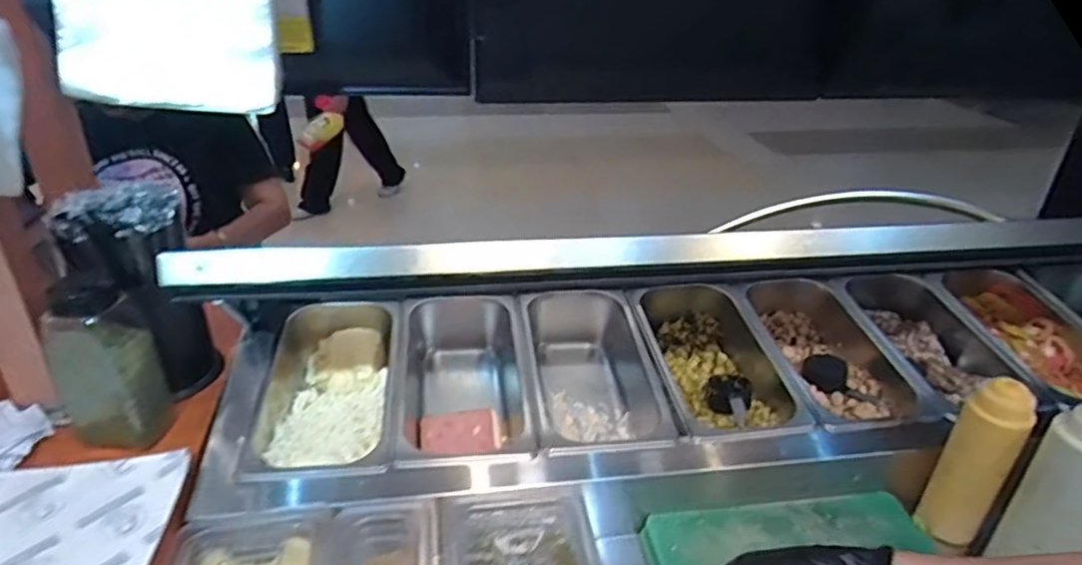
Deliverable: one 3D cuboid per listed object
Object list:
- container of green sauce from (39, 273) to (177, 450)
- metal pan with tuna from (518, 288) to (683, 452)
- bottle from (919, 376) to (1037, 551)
[{"bbox_3d":[-0.488,0.095,0.761,0.075,0.178,0.076,1,30,-2],"label":"container of green sauce"},{"bbox_3d":[0.069,0.153,0.966,0.178,0.121,0.299,-2,30,-7],"label":"metal pan with tuna"},{"bbox_3d":[0.513,0.215,0.794,0.064,0.207,0.057,-21,37,-35],"label":"bottle"}]

